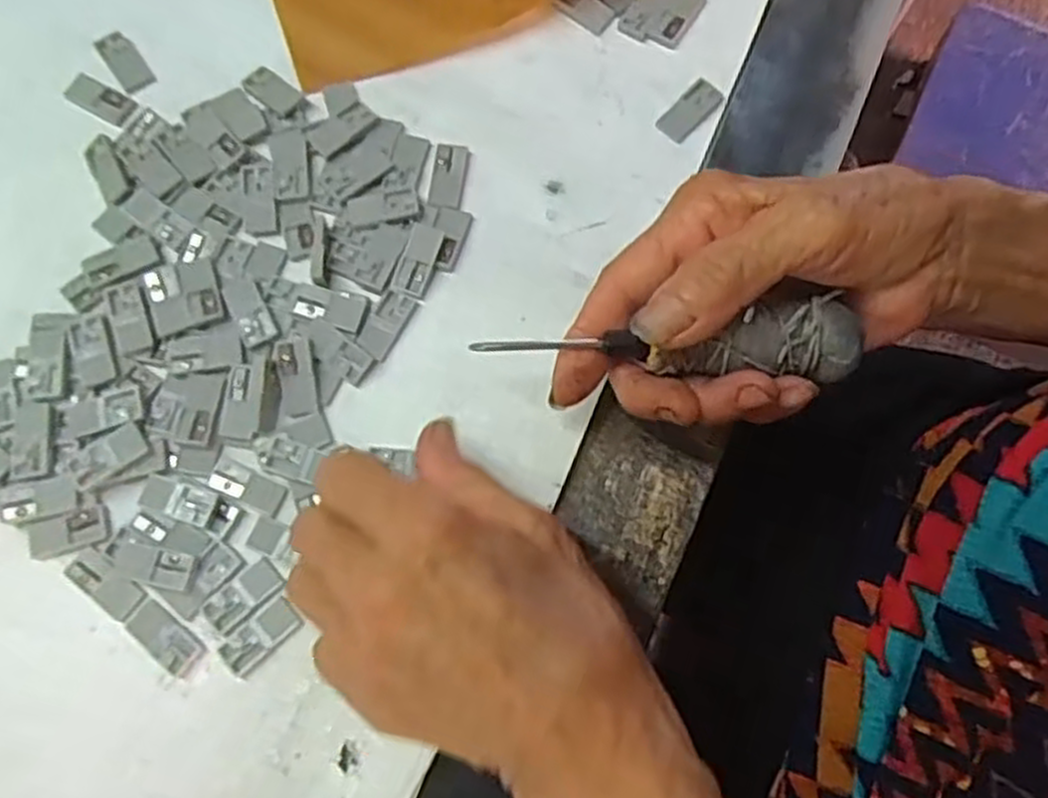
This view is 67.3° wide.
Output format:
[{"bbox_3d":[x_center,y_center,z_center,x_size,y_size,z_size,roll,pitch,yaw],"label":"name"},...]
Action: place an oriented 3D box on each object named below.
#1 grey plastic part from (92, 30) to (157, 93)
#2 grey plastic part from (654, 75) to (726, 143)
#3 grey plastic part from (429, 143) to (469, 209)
[{"bbox_3d":[-0.174,-0.148,0.341,0.014,0.004,0.032,-35,76,-9],"label":"grey plastic part"},{"bbox_3d":[0.070,-0.122,0.332,0.029,0.005,0.016,-44,78,-11],"label":"grey plastic part"},{"bbox_3d":[-0.031,-0.093,0.325,0.013,0.004,0.029,7,74,3],"label":"grey plastic part"}]

